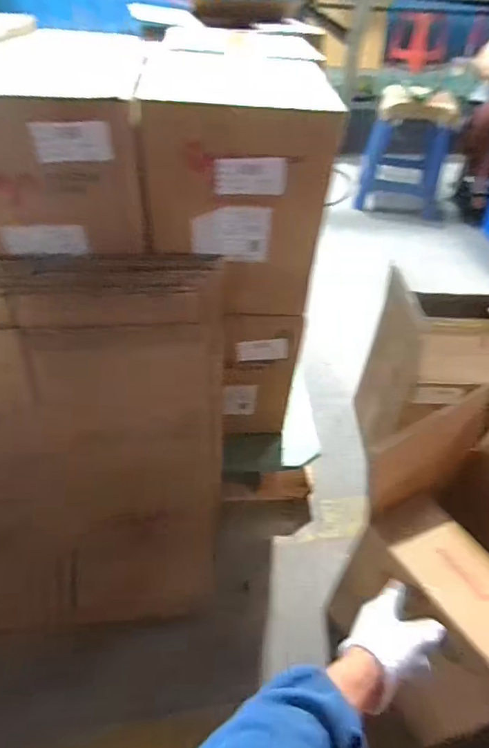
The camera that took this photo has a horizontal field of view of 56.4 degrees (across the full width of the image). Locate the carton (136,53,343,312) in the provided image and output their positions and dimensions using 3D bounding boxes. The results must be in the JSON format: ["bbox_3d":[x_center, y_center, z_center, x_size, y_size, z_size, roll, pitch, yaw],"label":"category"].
[{"bbox_3d":[-0.022,-0.269,0.691,0.232,0.313,0.233,-1,44,-6],"label":"carton"}]

